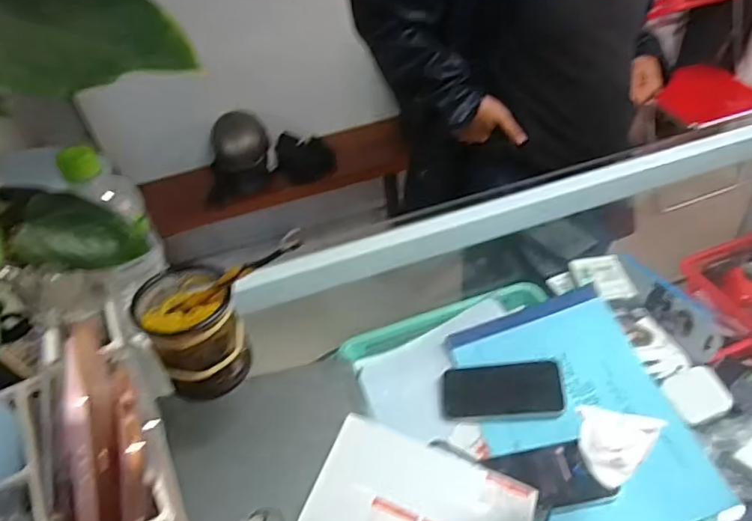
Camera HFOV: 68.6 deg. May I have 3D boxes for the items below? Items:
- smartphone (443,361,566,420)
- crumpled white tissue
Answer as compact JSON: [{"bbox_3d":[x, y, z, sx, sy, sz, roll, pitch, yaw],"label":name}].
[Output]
[{"bbox_3d":[0.160,0.166,0.701,0.146,0.012,0.069,-5,64,13],"label":"smartphone"},{"bbox_3d":[0.195,0.149,0.437,0.062,0.011,0.062,6,43,15],"label":"crumpled white tissue"}]

